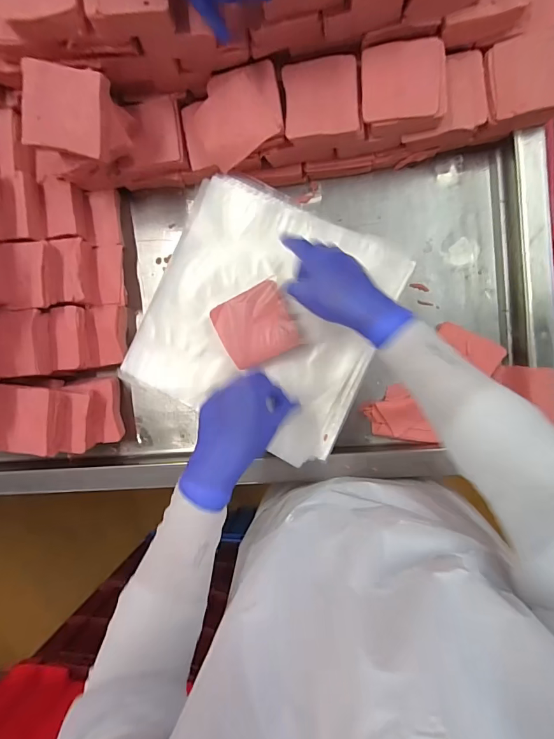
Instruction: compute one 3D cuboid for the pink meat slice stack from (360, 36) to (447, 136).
[{"bbox_3d":[0.151,-0.343,0.468,0.095,0.032,0.093,-3,91,7],"label":"pink meat slice stack"}]

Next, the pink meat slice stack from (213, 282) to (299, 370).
[{"bbox_3d":[-0.027,-0.054,0.492,0.090,0.017,0.086,-26,89,7],"label":"pink meat slice stack"}]

